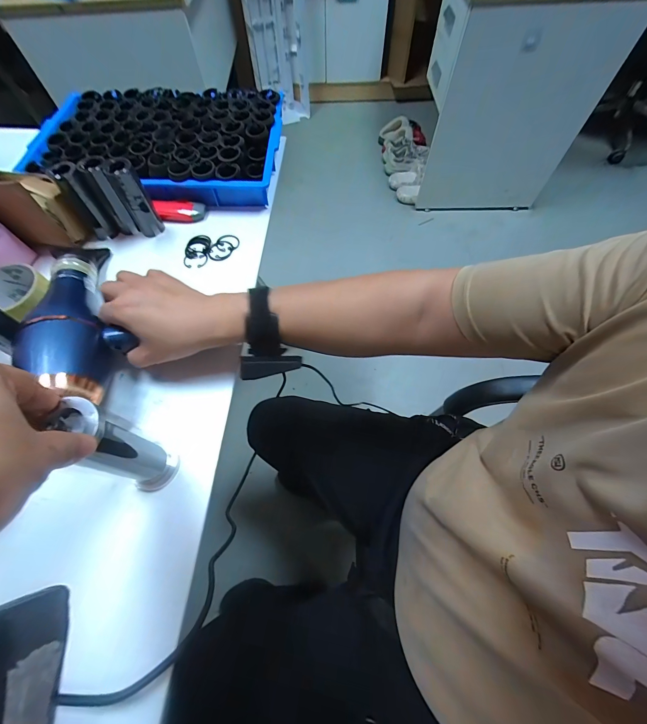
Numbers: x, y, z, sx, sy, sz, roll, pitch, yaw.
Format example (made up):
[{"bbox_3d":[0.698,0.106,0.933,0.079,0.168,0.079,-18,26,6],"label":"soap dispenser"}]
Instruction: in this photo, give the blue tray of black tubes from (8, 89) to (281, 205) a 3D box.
[{"bbox_3d":[-0.289,-0.383,0.566,0.420,0.070,0.271,4,63,3],"label":"blue tray of black tubes"}]

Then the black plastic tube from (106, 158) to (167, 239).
[{"bbox_3d":[-0.273,-0.237,0.462,0.036,0.103,0.030,-31,67,-14],"label":"black plastic tube"}]

